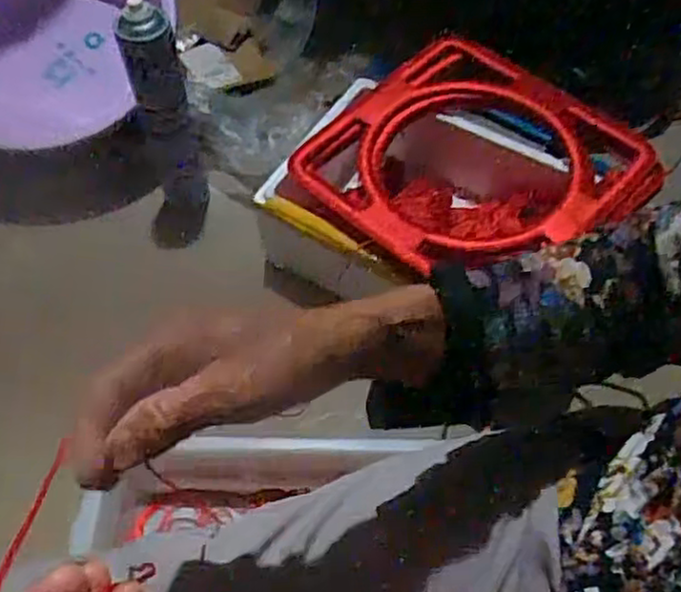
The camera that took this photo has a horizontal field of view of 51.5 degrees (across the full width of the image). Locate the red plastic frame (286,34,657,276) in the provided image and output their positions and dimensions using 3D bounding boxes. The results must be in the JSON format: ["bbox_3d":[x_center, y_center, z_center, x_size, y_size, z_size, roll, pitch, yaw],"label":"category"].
[{"bbox_3d":[0.164,-0.166,0.865,0.364,0.051,0.329,38,65,22],"label":"red plastic frame"}]

